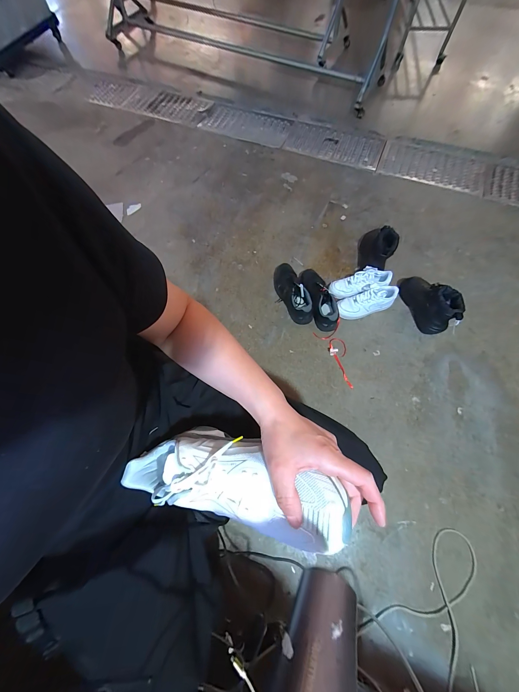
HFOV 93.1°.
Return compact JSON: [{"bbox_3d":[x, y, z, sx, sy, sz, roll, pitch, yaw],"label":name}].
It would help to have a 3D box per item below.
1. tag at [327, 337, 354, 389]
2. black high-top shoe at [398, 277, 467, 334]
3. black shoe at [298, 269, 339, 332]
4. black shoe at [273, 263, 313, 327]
[{"bbox_3d":[0.328,0.066,1.010,0.070,0.020,0.208,-4,67,0],"label":"tag"},{"bbox_3d":[0.687,-0.192,1.007,0.088,0.171,0.284,-22,69,-8],"label":"black high-top shoe"},{"bbox_3d":[0.246,-0.210,1.047,0.105,0.100,0.308,-16,69,-5],"label":"black shoe"},{"bbox_3d":[0.139,-0.239,1.086,0.107,0.110,0.298,-18,68,-6],"label":"black shoe"}]

